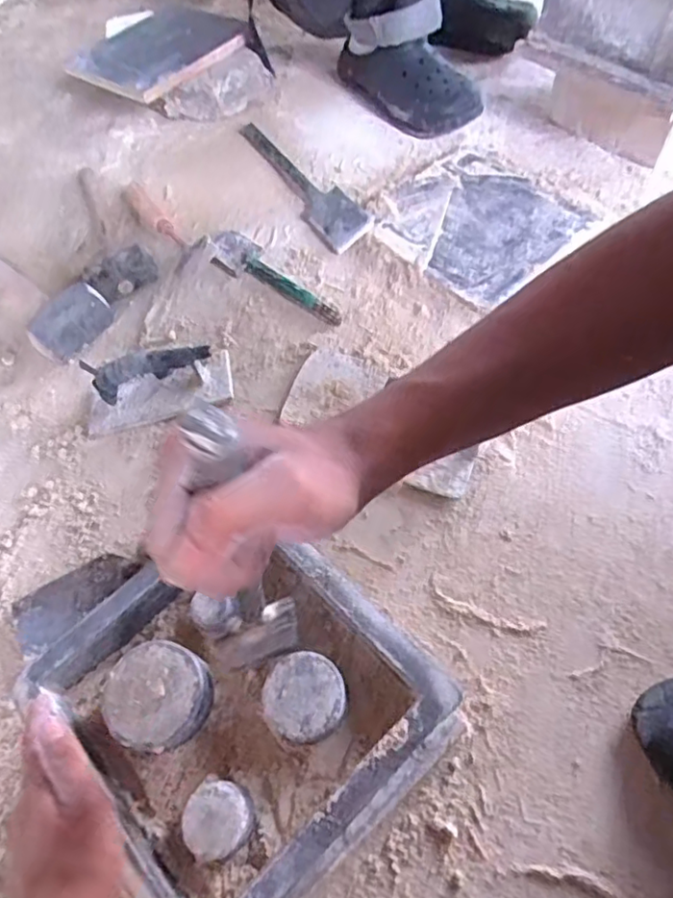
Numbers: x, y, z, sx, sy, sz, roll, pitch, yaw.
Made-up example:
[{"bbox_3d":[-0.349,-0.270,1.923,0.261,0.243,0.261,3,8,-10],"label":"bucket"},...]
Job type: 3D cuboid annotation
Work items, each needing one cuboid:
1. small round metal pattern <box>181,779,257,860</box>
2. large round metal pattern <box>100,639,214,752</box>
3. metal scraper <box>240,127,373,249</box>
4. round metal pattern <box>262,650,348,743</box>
[{"bbox_3d":[-0.078,0.253,0.428,0.044,0.038,0.044,-3,55,5],"label":"small round metal pattern"},{"bbox_3d":[-0.133,0.187,0.473,0.078,0.032,0.073,-3,55,5],"label":"large round metal pattern"},{"bbox_3d":[-0.059,-0.393,0.908,0.064,0.022,0.299,-32,58,-16],"label":"metal scraper"},{"bbox_3d":[-0.022,0.185,0.463,0.060,0.034,0.058,-3,55,5],"label":"round metal pattern"}]

